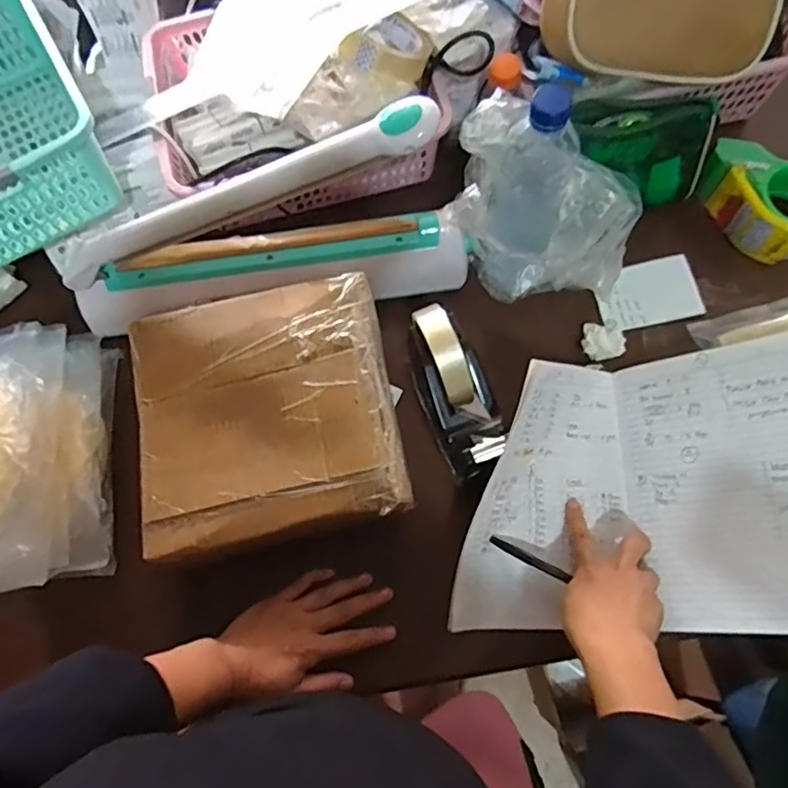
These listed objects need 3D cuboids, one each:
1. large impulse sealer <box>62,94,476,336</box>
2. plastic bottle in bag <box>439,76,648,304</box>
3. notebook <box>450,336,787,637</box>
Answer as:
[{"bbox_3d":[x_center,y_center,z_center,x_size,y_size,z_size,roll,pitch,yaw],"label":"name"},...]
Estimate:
[{"bbox_3d":[-0.124,-0.146,0.539,0.393,0.202,0.070,-8,70,0],"label":"large impulse sealer"},{"bbox_3d":[0.144,-0.183,0.542,0.175,0.211,0.114,14,72,7],"label":"plastic bottle in bag"},{"bbox_3d":[0.211,0.079,0.503,0.303,0.106,0.234,0,71,2],"label":"notebook"}]

